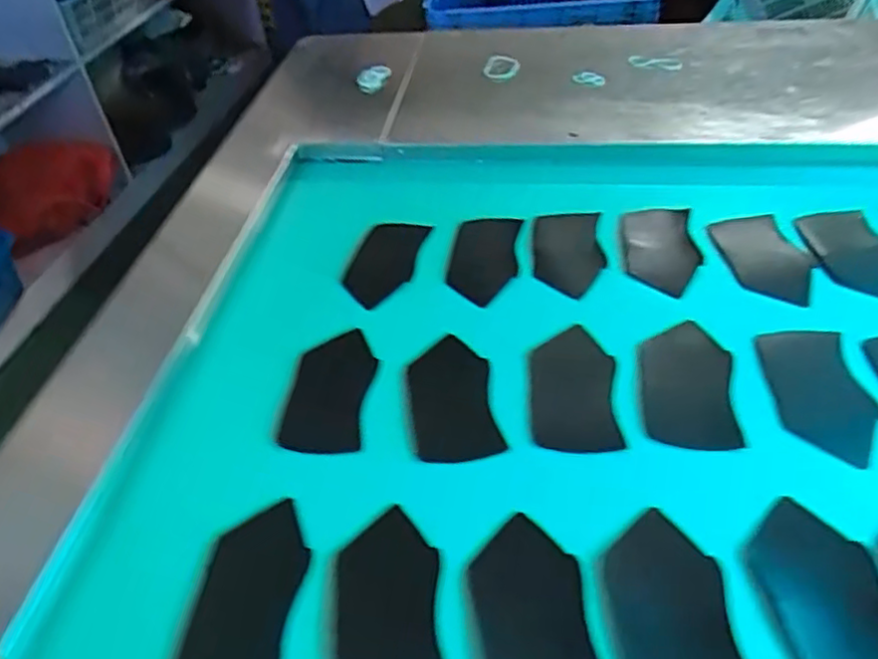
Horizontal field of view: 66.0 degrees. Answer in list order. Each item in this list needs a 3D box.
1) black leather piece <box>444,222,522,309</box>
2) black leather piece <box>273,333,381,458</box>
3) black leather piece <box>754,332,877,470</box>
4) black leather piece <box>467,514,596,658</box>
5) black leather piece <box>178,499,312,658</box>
[{"bbox_3d":[0.045,-0.072,0.673,0.063,0.008,0.136,5,43,8],"label":"black leather piece"},{"bbox_3d":[-0.087,0.047,0.554,0.065,0.009,0.125,2,42,6],"label":"black leather piece"},{"bbox_3d":[0.297,0.049,0.531,0.068,0.006,0.132,-1,40,10],"label":"black leather piece"},{"bbox_3d":[0.056,0.174,0.410,0.066,0.005,0.124,-7,43,-5],"label":"black leather piece"},{"bbox_3d":[-0.122,0.170,0.432,0.064,0.006,0.126,2,43,5],"label":"black leather piece"}]

